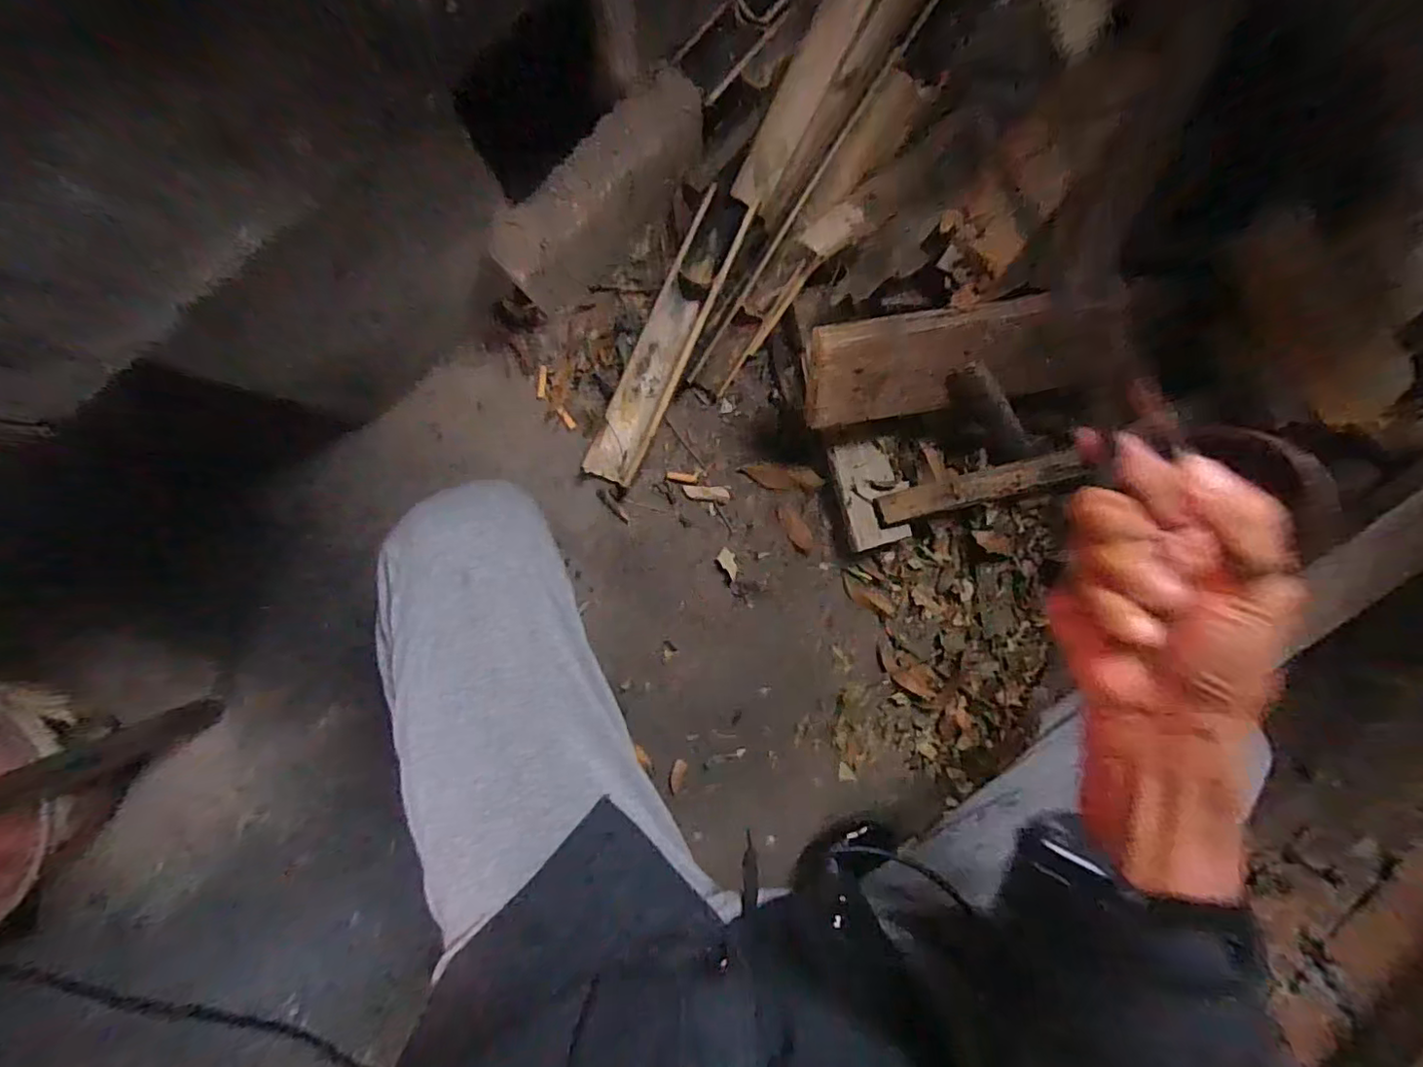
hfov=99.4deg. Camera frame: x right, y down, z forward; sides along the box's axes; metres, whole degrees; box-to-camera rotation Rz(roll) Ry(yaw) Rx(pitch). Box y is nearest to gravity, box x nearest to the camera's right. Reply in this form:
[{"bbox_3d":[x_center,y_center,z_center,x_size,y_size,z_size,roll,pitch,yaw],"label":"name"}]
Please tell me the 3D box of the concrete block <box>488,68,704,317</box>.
[{"bbox_3d":[-0.099,-0.319,0.585,0.236,0.114,0.066,-45,93,0],"label":"concrete block"}]

